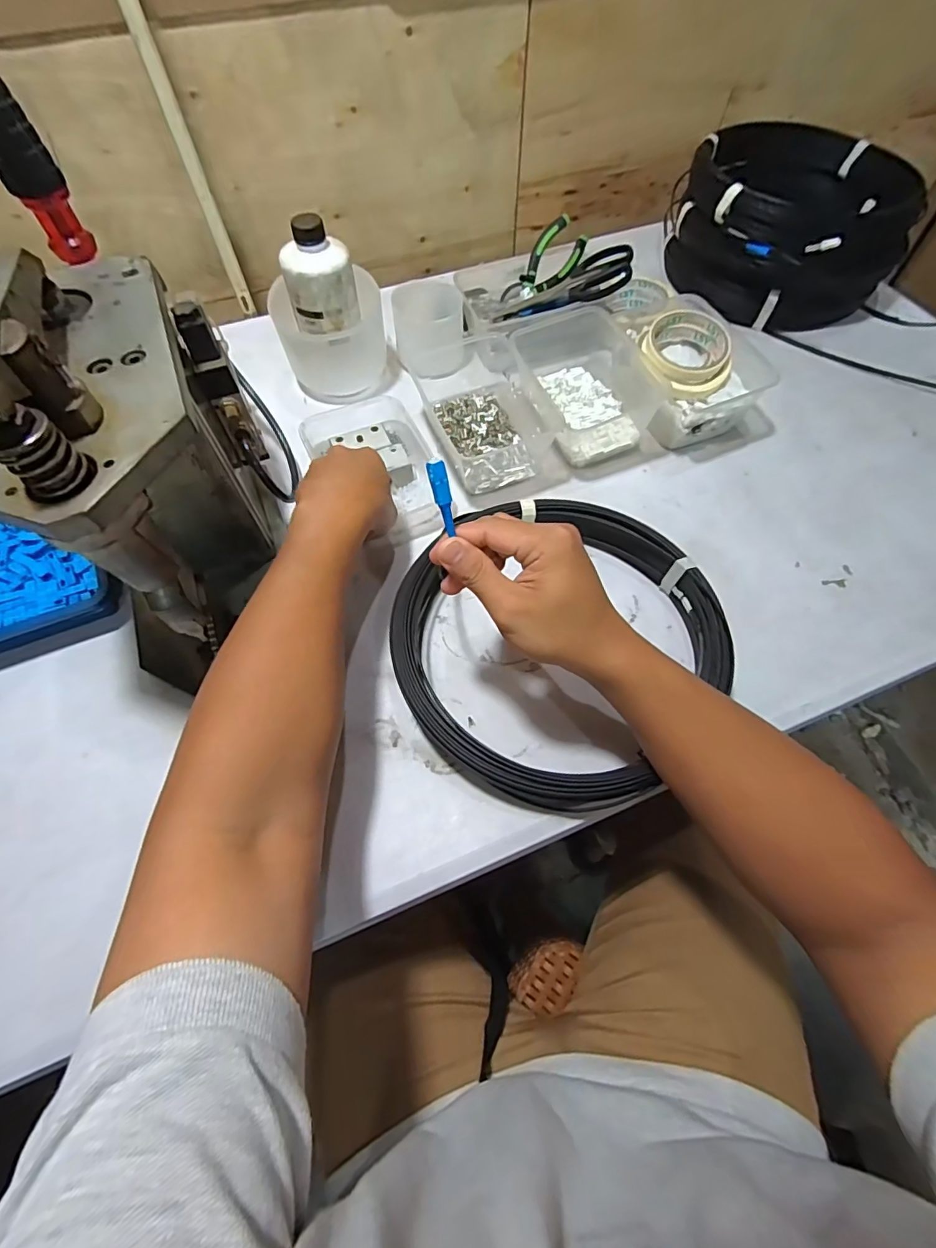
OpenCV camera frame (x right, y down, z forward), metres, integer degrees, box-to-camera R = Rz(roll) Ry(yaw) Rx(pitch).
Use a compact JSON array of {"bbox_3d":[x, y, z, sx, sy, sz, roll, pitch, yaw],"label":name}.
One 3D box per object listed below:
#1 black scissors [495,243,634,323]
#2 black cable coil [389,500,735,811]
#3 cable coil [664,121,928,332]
[{"bbox_3d":[0.113,-0.401,0.606,0.173,0.020,0.088,-6,58,33],"label":"black scissors"},{"bbox_3d":[0.073,0.008,0.436,0.264,0.047,0.272,0,61,0],"label":"black cable coil"},{"bbox_3d":[0.421,-0.526,0.662,0.278,0.116,0.336,28,65,15],"label":"cable coil"}]

